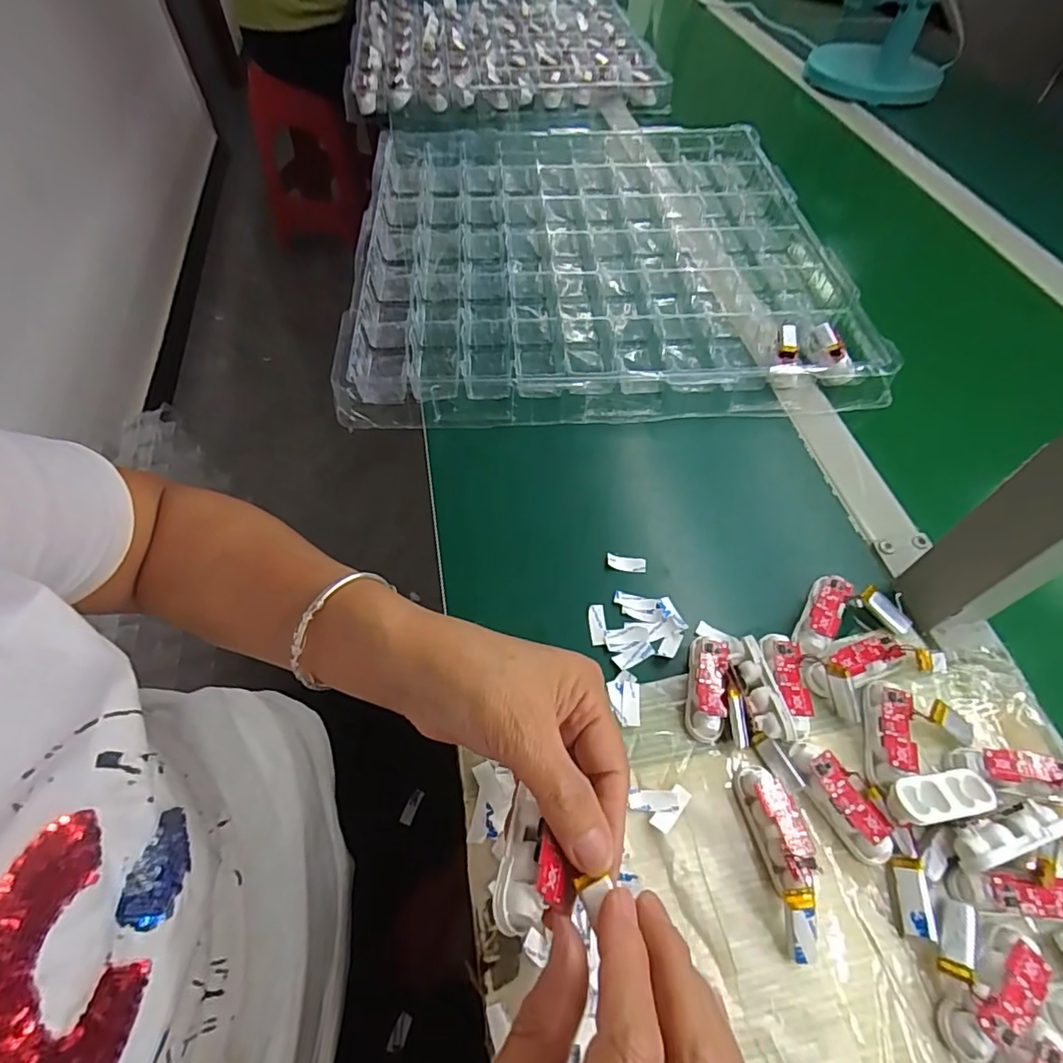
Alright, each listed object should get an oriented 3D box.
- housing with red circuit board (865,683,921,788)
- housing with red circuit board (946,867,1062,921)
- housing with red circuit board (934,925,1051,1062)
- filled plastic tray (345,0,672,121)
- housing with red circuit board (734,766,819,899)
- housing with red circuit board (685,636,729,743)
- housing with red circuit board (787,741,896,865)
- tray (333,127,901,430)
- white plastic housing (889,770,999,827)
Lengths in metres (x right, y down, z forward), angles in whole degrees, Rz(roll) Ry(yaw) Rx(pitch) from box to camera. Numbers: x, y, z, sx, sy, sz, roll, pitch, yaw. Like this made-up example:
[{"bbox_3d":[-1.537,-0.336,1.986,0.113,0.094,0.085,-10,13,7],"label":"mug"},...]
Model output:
[{"bbox_3d":[0.200,0.112,0.306,0.019,0.020,0.060,13,58,8],"label":"housing with red circuit board"},{"bbox_3d":[0.235,0.173,0.260,0.059,0.011,0.018,-2,56,14],"label":"housing with red circuit board"},{"bbox_3d":[0.208,0.205,0.245,0.061,0.018,0.019,-32,62,-19],"label":"housing with red circuit board"},{"bbox_3d":[-0.054,-0.804,0.900,0.465,0.032,0.462,-6,56,-6],"label":"filled plastic tray"},{"bbox_3d":[0.126,0.149,0.281,0.023,0.020,0.055,-12,58,-8],"label":"housing with red circuit board"},{"bbox_3d":[0.103,0.090,0.322,0.021,0.018,0.062,12,58,8],"label":"housing with red circuit board"},{"bbox_3d":[0.165,0.138,0.288,0.025,0.016,0.061,-27,61,-16],"label":"housing with red circuit board"},{"bbox_3d":[0.062,-0.296,0.566,0.454,0.033,0.474,-1,56,-3],"label":"tray"},{"bbox_3d":[0.210,0.135,0.280,0.061,0.016,0.022,-1,56,-18],"label":"white plastic housing"}]

